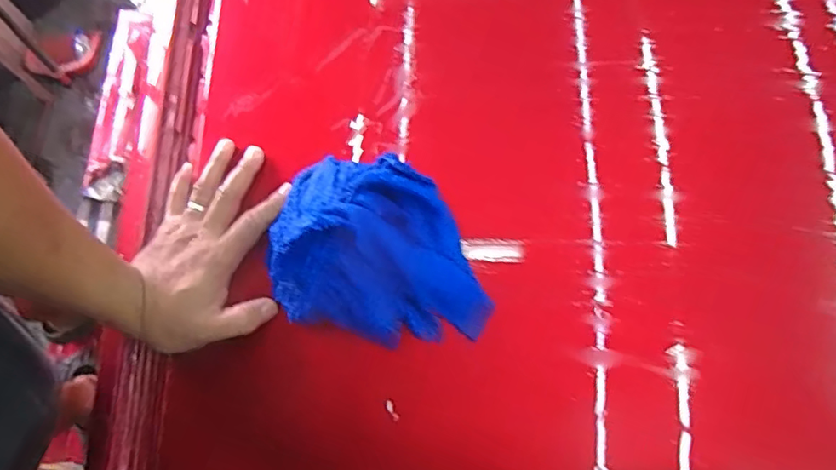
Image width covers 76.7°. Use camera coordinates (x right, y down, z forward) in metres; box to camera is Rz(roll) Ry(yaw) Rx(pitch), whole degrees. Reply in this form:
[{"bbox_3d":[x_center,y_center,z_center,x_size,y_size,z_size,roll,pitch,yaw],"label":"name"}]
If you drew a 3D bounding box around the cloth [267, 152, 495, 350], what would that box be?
[{"bbox_3d":[-0.030,0.012,0.422,0.182,0.050,0.135,15,75,4],"label":"cloth"}]

